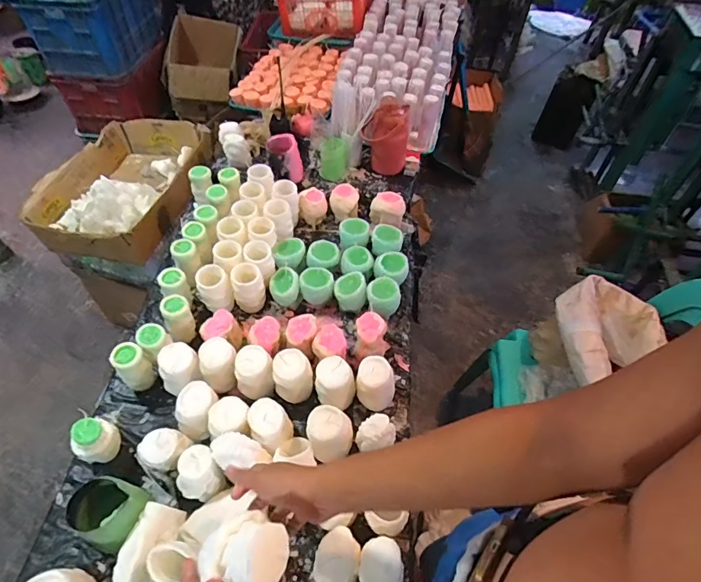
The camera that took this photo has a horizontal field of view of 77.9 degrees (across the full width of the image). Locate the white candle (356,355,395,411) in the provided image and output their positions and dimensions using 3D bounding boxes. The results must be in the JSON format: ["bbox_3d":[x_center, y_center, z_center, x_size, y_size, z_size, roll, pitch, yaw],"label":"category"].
[{"bbox_3d":[0.045,0.162,0.763,0.069,0.066,0.069,8,52,3],"label":"white candle"}]

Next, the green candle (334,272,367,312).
[{"bbox_3d":[-0.001,-0.002,0.928,0.064,0.059,0.068,-1,52,-3],"label":"green candle"}]

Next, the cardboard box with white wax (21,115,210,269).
[{"bbox_3d":[-0.638,-0.297,1.237,0.376,0.135,0.463,9,53,4],"label":"cardboard box with white wax"}]

